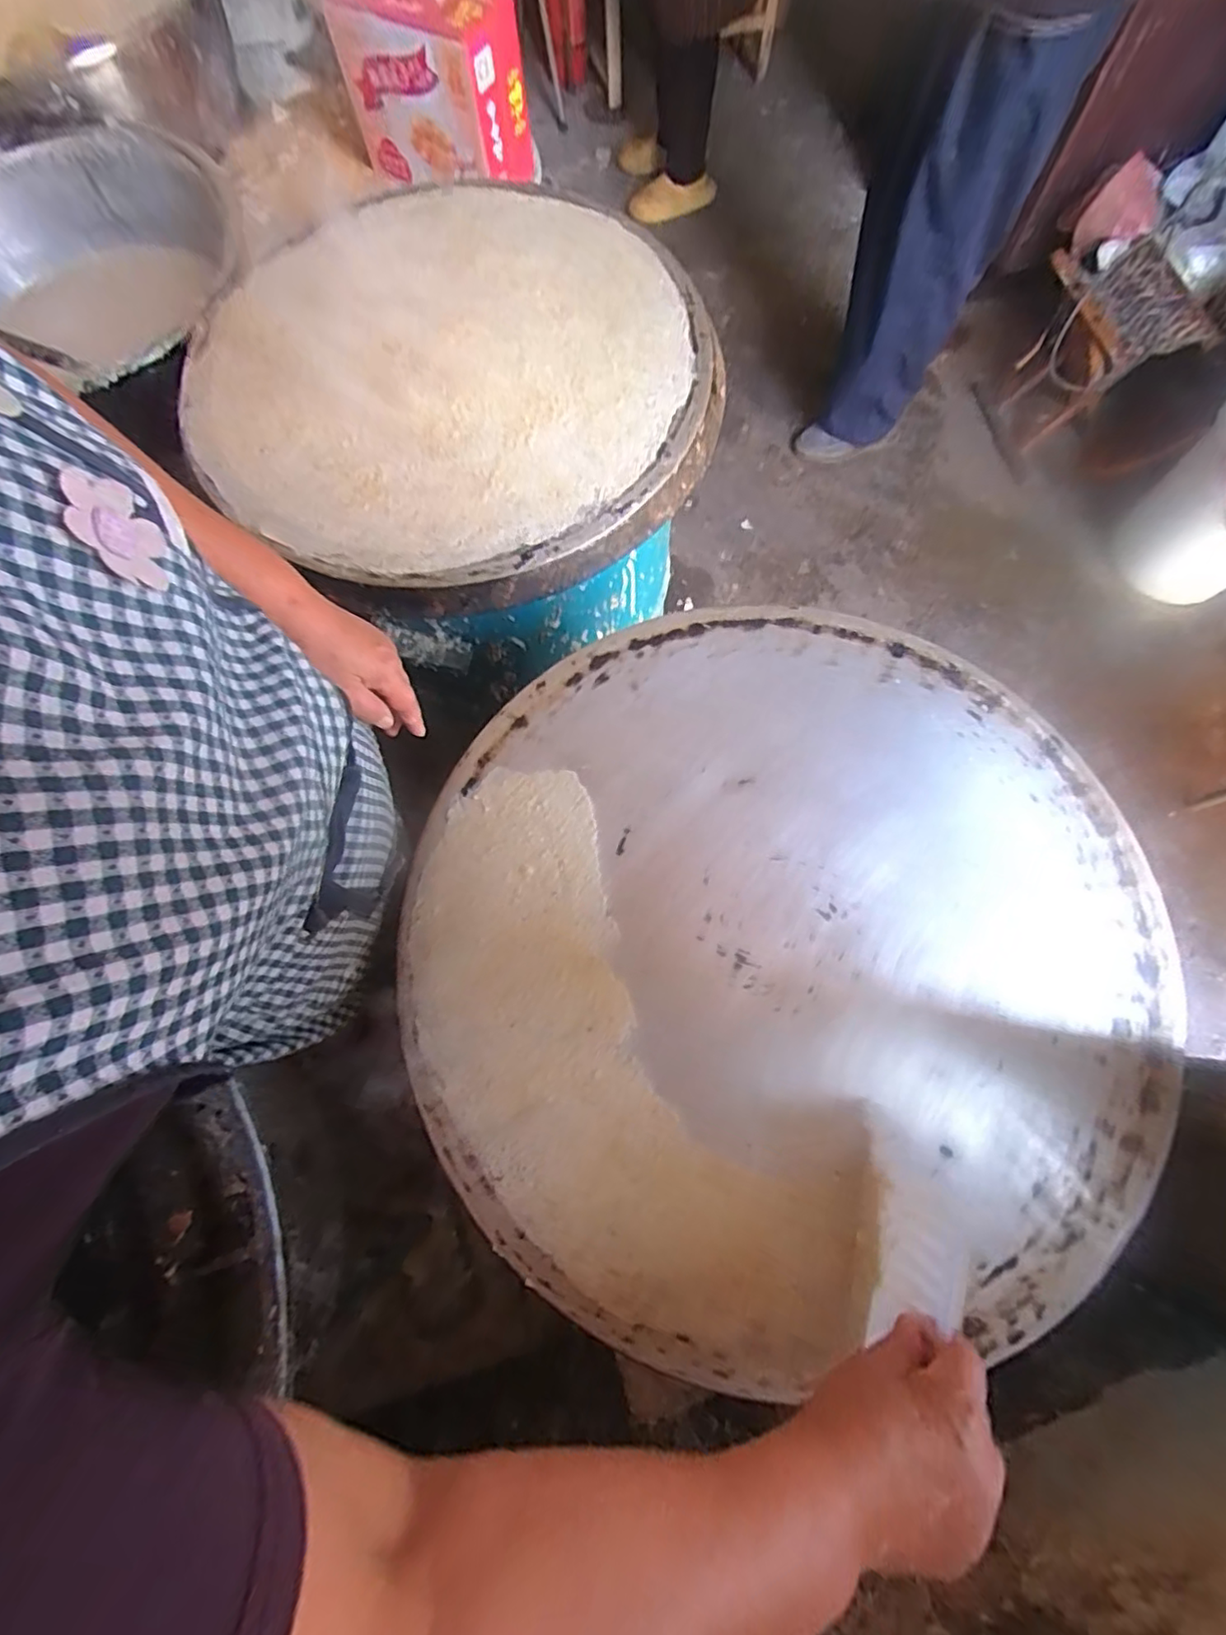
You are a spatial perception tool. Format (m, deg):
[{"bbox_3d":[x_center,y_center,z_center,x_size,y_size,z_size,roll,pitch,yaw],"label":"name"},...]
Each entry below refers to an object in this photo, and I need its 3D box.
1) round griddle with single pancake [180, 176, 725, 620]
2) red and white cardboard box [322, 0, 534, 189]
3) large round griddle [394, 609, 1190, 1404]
[{"bbox_3d":[-0.183,-0.526,0.728,0.587,0.071,0.589,0,71,1],"label":"round griddle with single pancake"},{"bbox_3d":[-0.299,-1.196,0.996,0.297,0.210,0.120,18,75,7],"label":"red and white cardboard box"},{"bbox_3d":[0.138,0.093,0.506,0.610,0.031,0.570,0,71,1],"label":"large round griddle"}]

